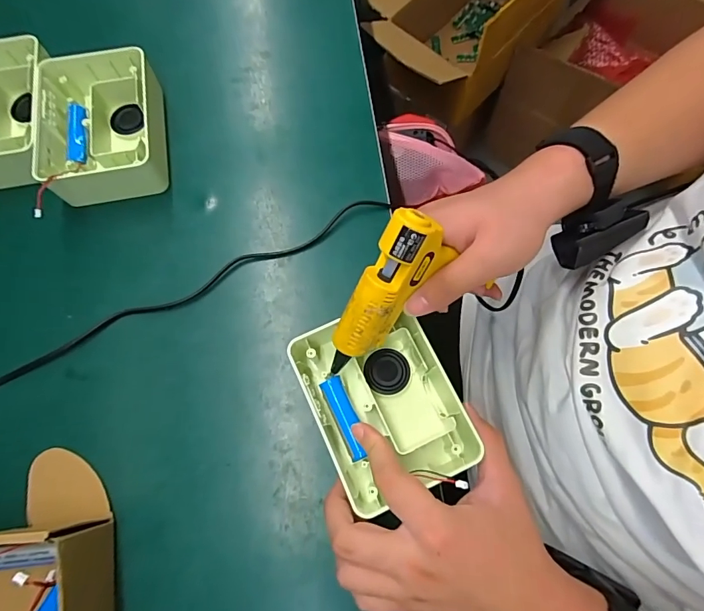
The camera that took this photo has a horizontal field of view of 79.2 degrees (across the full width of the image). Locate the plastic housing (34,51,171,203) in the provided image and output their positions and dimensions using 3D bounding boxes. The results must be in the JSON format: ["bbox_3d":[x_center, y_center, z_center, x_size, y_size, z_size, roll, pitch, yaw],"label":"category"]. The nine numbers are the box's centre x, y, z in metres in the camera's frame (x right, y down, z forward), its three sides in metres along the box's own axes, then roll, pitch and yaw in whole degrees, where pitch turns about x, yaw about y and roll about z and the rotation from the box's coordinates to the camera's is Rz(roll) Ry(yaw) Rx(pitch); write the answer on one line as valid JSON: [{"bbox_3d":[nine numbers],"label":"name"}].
[{"bbox_3d":[-0.244,-0.177,0.424,0.117,0.049,0.146,-13,72,-4],"label":"plastic housing"}]

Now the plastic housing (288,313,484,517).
[{"bbox_3d":[0.023,0.072,0.346,0.110,0.050,0.148,-22,73,-7],"label":"plastic housing"}]

